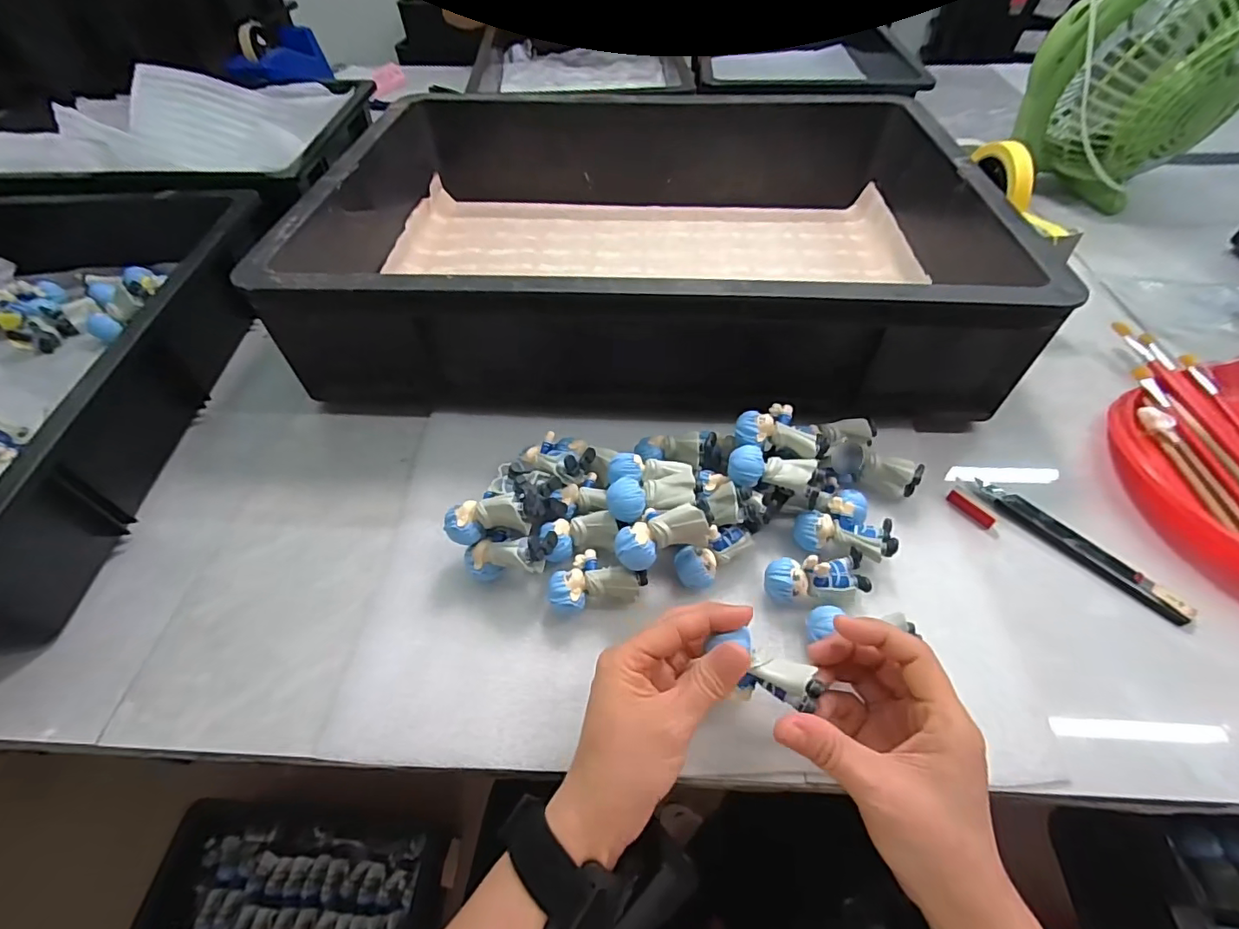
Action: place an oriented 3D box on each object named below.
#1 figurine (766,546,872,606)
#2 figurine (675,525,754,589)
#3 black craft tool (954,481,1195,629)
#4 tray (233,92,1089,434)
[{"bbox_3d":[0.125,0.073,0.333,0.062,0.037,0.029,-5,51,-4],"label":"figurine"},{"bbox_3d":[0.064,0.062,0.345,0.053,0.037,0.025,-20,54,-16],"label":"figurine"},{"bbox_3d":[0.313,0.054,0.366,0.019,0.010,0.144,-32,57,-23],"label":"black craft tool"},{"bbox_3d":[0.030,-0.231,0.523,0.571,0.124,0.404,2,51,2],"label":"tray"}]

